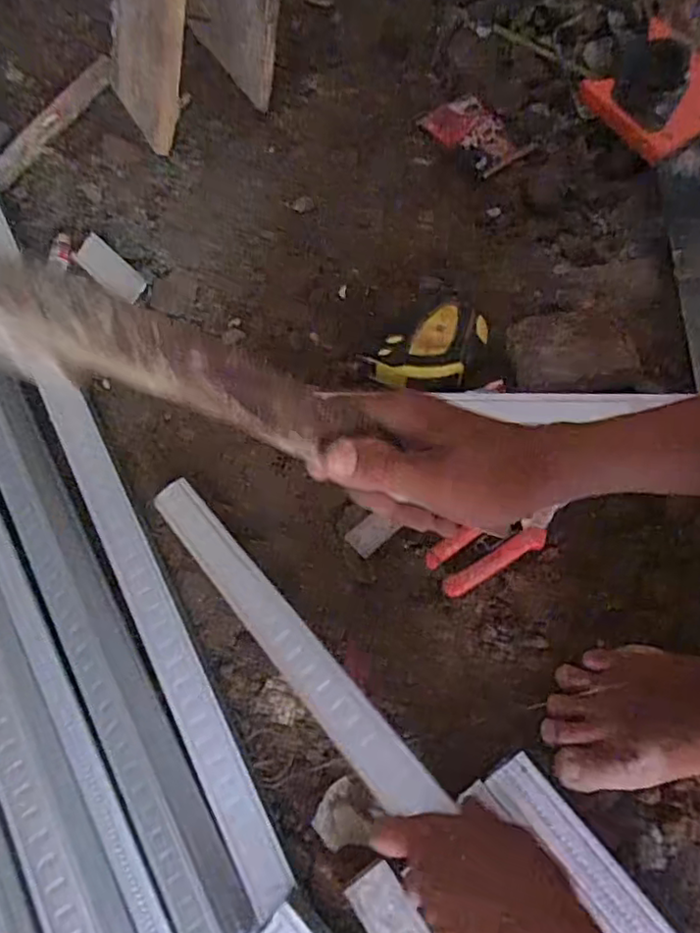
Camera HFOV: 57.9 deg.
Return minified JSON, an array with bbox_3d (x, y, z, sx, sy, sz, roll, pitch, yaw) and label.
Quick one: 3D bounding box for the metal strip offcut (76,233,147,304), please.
[{"bbox_3d":[-0.238,-0.196,0.631,0.033,0.007,0.089,-44,76,-9],"label":"metal strip offcut"}]

